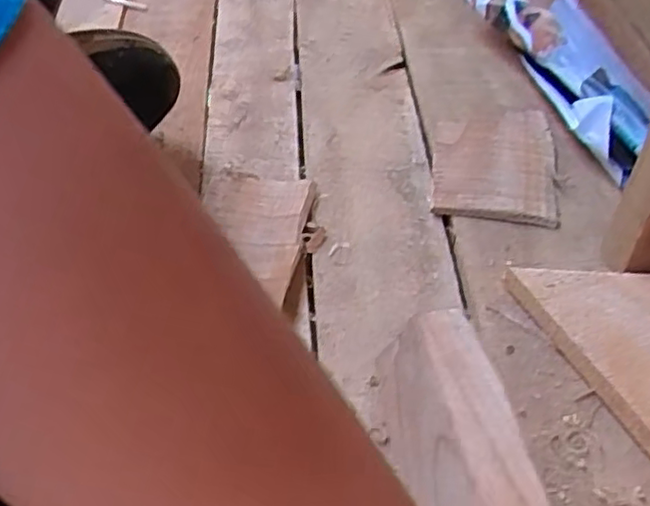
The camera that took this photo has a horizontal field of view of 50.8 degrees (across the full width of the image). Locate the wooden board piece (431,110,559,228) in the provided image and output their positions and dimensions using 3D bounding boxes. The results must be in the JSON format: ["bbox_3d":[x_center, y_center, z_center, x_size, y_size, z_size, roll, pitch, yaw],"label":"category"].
[{"bbox_3d":[0.119,-0.062,0.482,0.082,0.015,0.113,6,48,4],"label":"wooden board piece"}]

